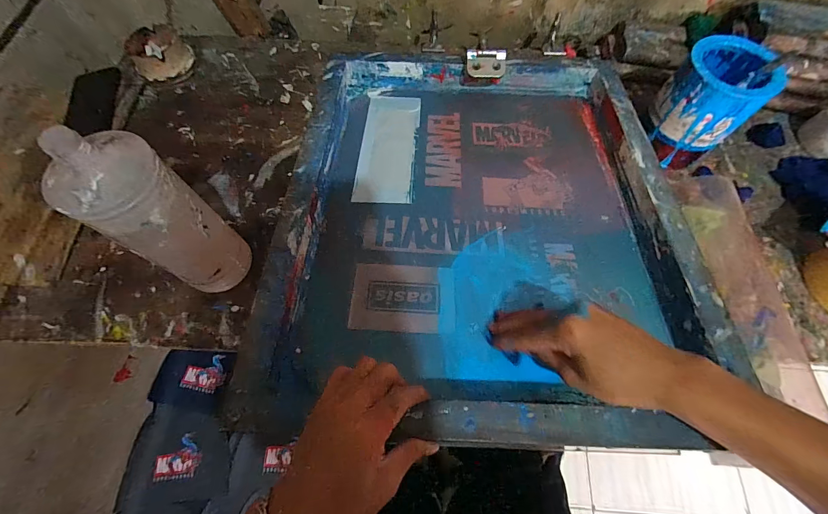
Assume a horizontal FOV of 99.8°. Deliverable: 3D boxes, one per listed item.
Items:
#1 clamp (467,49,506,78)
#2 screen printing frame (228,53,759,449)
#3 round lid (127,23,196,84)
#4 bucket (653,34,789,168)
[{"bbox_3d":[0.111,-0.298,0.537,0.059,0.019,0.040,-2,67,-1],"label":"clamp"},{"bbox_3d":[0.085,-0.073,0.434,0.434,0.044,0.536,2,59,0],"label":"screen printing frame"},{"bbox_3d":[-0.429,-0.343,0.593,0.089,0.043,0.087,-36,72,-14],"label":"round lid"},{"bbox_3d":[0.398,-0.215,0.464,0.103,0.102,0.102,0,67,0],"label":"bucket"}]

